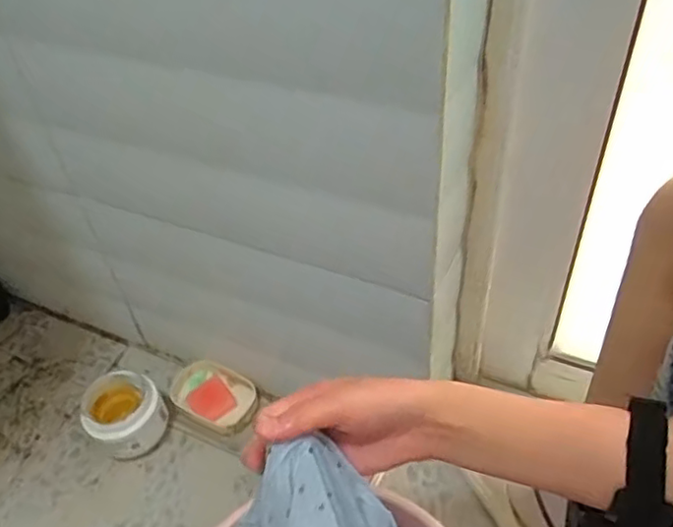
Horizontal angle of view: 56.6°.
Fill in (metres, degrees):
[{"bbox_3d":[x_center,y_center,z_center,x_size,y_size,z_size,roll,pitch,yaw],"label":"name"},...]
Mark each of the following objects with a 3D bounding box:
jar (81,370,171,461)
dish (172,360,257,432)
[{"bbox_3d":[-0.282,0.203,0.844,0.094,0.094,0.107,-23,48,-16],"label":"jar"},{"bbox_3d":[-0.173,0.189,0.889,0.120,0.031,0.083,20,51,24],"label":"dish"}]

